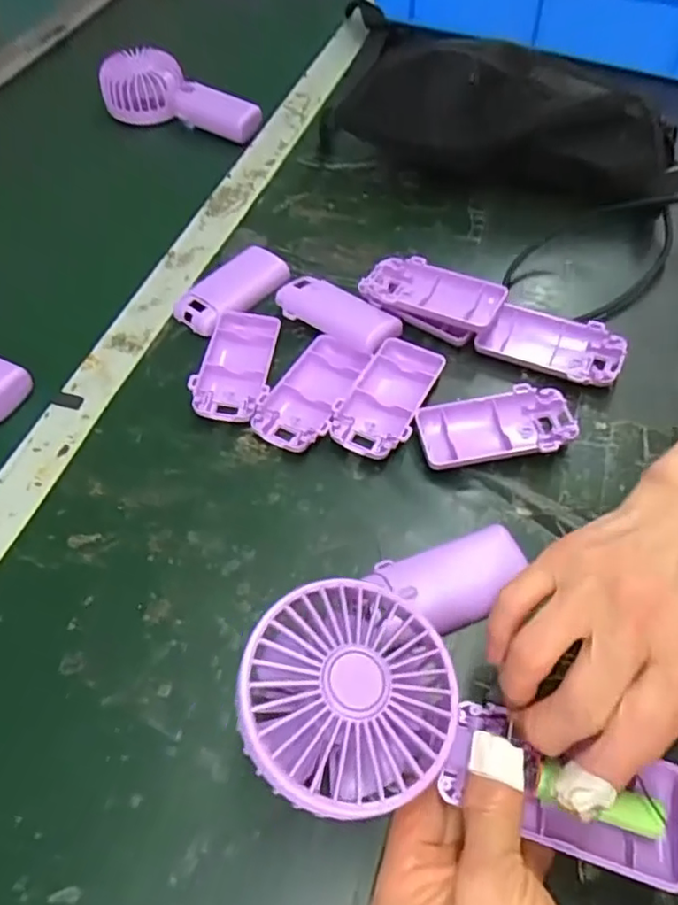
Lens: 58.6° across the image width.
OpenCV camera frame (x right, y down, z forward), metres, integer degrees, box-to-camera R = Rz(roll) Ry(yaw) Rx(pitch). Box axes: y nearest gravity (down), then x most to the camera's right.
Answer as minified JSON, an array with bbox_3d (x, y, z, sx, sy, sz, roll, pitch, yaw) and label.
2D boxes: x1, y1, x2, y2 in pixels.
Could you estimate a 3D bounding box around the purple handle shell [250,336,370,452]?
[{"bbox_3d":[-0.017,-0.039,0.401,0.045,0.015,0.094,21,60,17],"label":"purple handle shell"}]

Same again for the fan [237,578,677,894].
[{"bbox_3d":[0.047,0.112,0.239,0.176,0.027,0.083,24,59,-2],"label":"fan"}]

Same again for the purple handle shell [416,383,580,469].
[{"bbox_3d":[0.098,-0.014,0.380,0.093,0.016,0.049,-7,56,-1],"label":"purple handle shell"}]

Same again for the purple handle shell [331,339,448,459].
[{"bbox_3d":[0.031,-0.035,0.397,0.049,0.017,0.094,19,59,16],"label":"purple handle shell"}]

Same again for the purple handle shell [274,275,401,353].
[{"bbox_3d":[-0.002,-0.100,0.438,0.093,0.014,0.040,29,62,21],"label":"purple handle shell"}]

